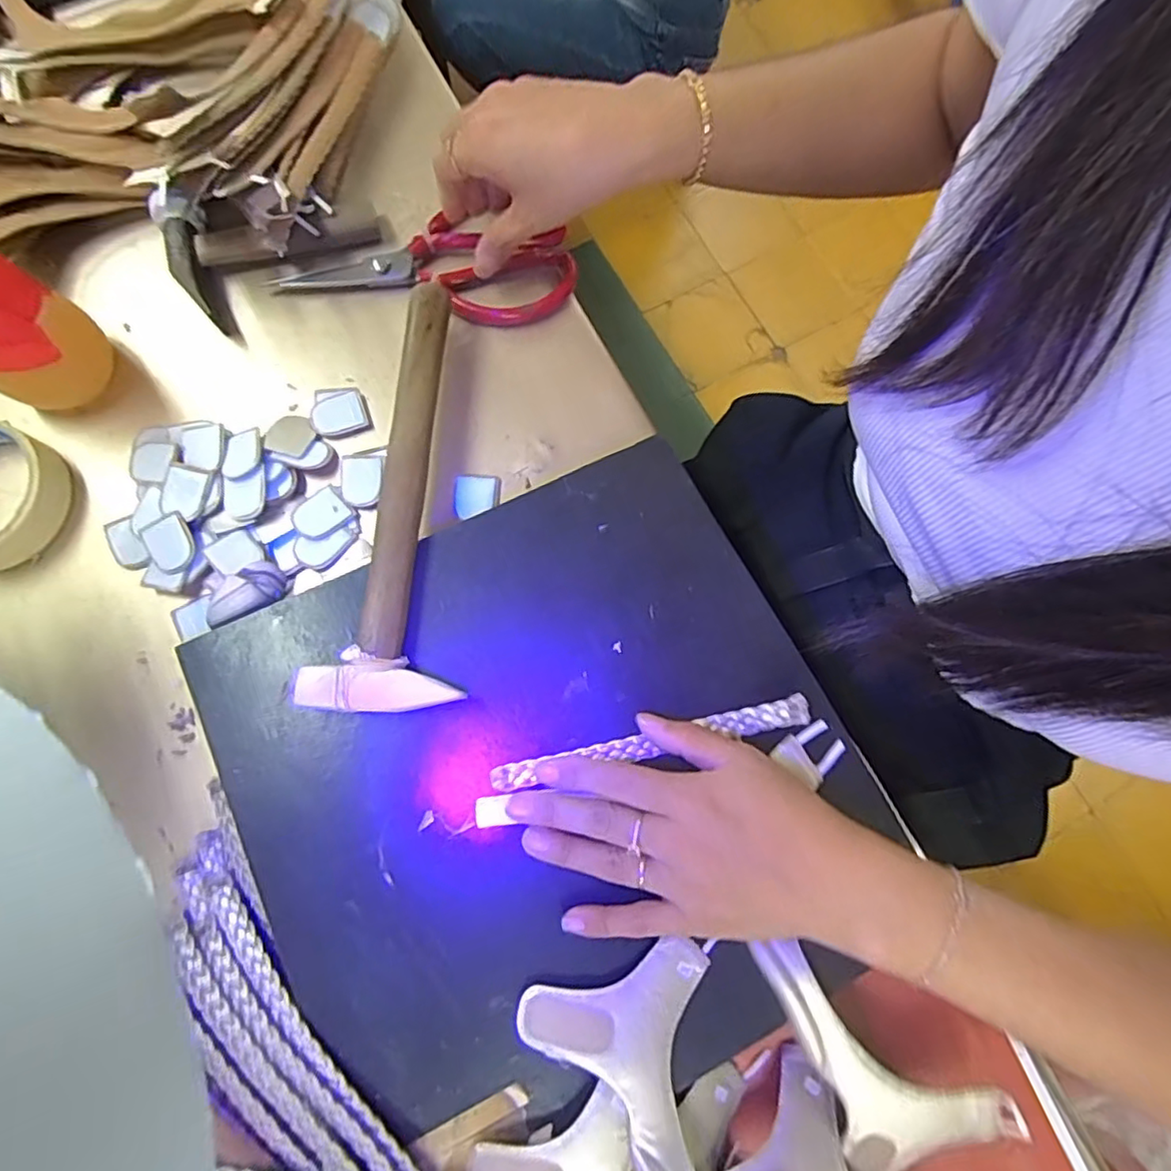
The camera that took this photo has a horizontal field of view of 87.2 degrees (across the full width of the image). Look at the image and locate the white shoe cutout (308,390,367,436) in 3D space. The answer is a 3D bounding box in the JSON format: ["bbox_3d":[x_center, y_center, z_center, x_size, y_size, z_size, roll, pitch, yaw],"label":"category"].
[{"bbox_3d":[-0.155,-0.107,0.383,0.032,0.006,0.025,-22,77,-6],"label":"white shoe cutout"}]

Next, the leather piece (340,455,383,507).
[{"bbox_3d":[-0.136,-0.065,0.373,0.025,0.004,0.033,-1,75,-1],"label":"leather piece"}]

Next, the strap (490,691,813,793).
[{"bbox_3d":[0.035,0.083,0.321,0.168,0.010,0.015,-13,76,-4],"label":"strap"}]

